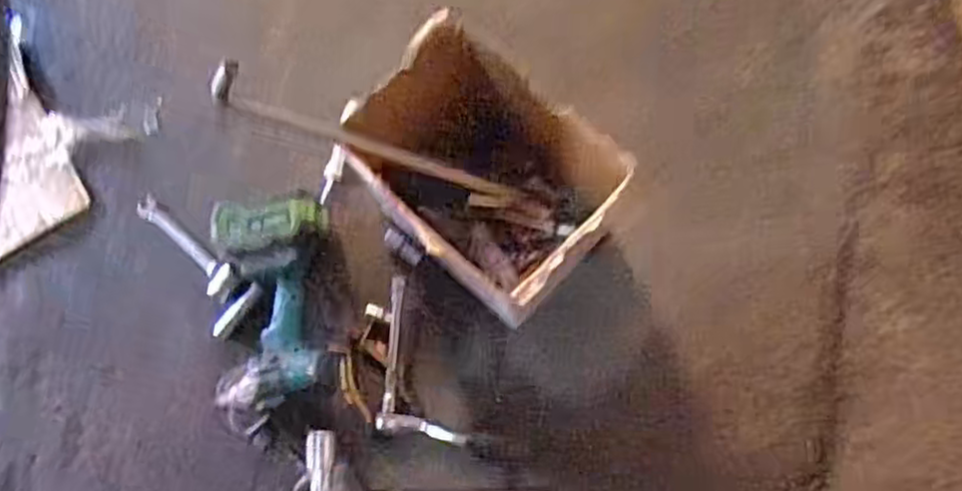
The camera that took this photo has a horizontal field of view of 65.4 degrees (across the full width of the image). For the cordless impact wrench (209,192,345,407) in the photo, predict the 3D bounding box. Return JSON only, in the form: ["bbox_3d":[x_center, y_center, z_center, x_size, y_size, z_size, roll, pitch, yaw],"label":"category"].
[{"bbox_3d":[-0.269,0.073,0.962,0.152,0.077,0.251,-8,81,0],"label":"cordless impact wrench"}]

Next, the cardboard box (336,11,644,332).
[{"bbox_3d":[0.001,-0.066,0.880,0.269,0.257,0.195,40,84,7],"label":"cardboard box"}]

